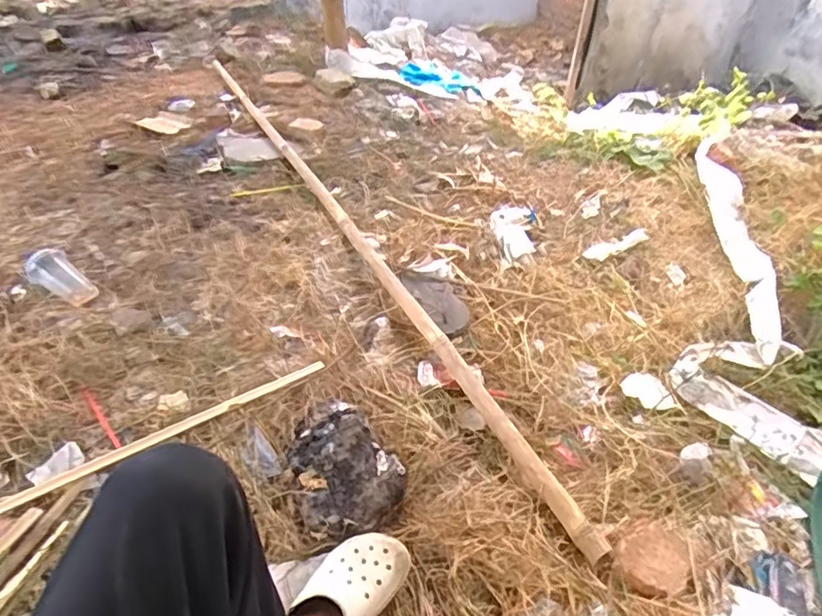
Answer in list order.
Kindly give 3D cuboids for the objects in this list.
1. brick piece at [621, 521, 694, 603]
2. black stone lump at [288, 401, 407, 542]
[{"bbox_3d":[0.359,0.373,0.835,0.122,0.036,0.100,-17,44,-23],"label":"brick piece"},{"bbox_3d":[-0.114,0.259,0.927,0.167,0.067,0.241,-15,43,-22],"label":"black stone lump"}]

